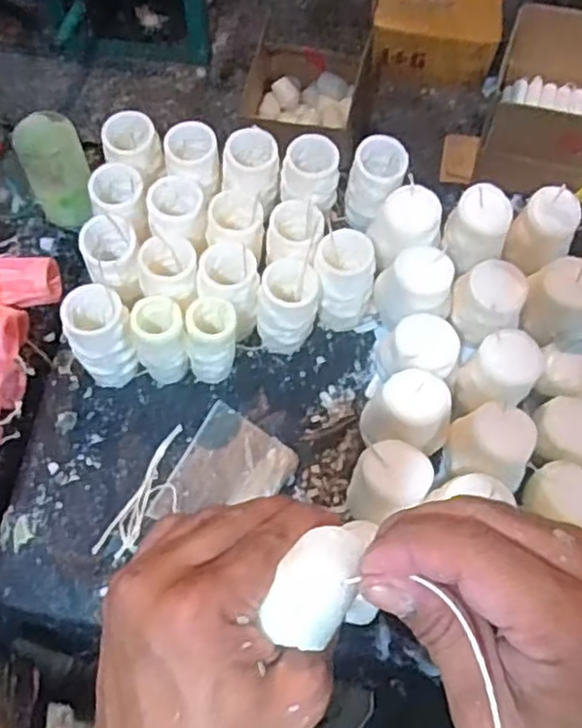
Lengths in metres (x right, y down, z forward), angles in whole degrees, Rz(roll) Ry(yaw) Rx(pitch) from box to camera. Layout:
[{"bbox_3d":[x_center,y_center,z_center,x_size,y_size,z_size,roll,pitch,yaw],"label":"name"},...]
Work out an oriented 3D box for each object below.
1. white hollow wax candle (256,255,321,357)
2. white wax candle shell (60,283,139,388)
[{"bbox_3d":[-0.004,-0.058,0.746,0.066,0.102,0.065,9,65,5],"label":"white hollow wax candle"},{"bbox_3d":[-0.197,-0.027,0.721,0.066,0.104,0.074,-25,67,-11],"label":"white wax candle shell"}]

